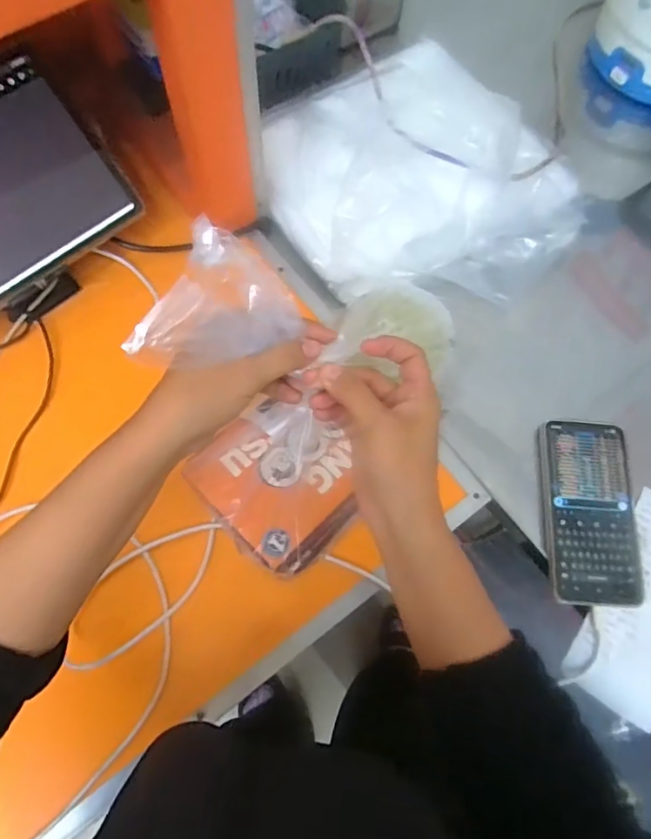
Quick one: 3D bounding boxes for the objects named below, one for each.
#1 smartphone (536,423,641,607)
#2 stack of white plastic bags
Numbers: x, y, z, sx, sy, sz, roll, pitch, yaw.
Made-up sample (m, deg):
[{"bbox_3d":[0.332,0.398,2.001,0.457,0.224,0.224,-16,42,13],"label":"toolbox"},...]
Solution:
[{"bbox_3d":[0.247,0.083,0.510,0.083,0.010,0.169,3,69,0],"label":"smartphone"},{"bbox_3d":[0.112,-0.271,0.585,0.342,0.104,0.267,-13,70,-6],"label":"stack of white plastic bags"}]

